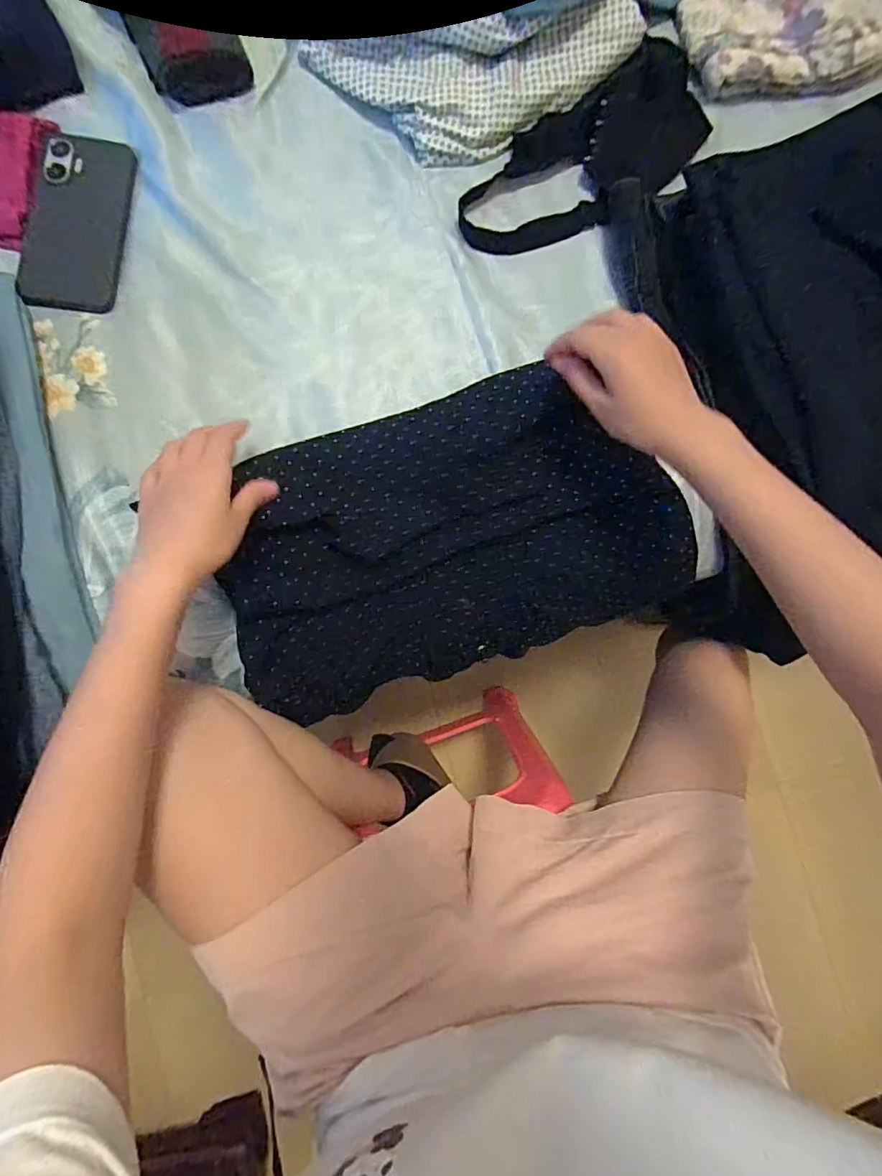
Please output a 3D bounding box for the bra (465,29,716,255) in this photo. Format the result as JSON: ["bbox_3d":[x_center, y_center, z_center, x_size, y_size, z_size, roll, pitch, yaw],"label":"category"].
[{"bbox_3d":[0.149,-0.421,0.509,0.291,0.035,0.116,-40,89,-8],"label":"bra"}]

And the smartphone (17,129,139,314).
[{"bbox_3d":[-0.326,-0.332,0.471,0.081,0.009,0.166,4,84,-5],"label":"smartphone"}]

